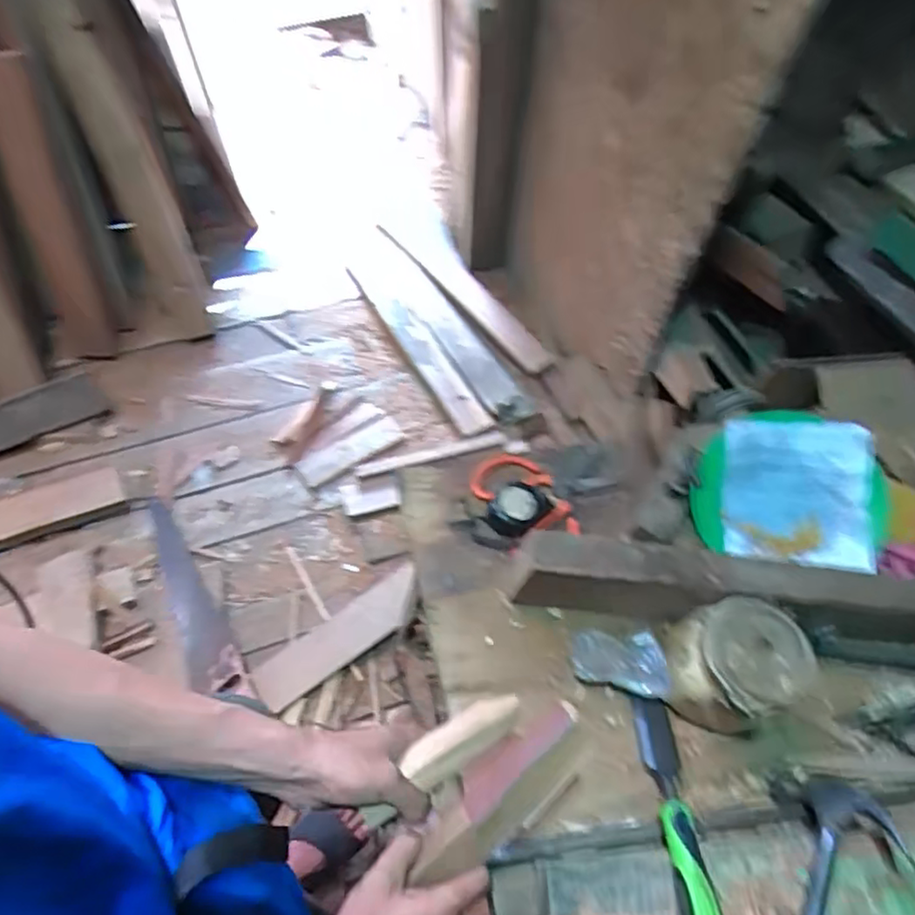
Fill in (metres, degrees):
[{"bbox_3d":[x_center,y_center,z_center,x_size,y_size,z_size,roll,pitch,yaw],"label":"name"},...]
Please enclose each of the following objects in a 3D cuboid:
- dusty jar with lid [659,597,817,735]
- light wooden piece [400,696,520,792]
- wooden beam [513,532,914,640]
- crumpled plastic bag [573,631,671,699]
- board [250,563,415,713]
[{"bbox_3d":[0.268,0.207,0.648,0.105,0.117,0.102,2,59,-3],"label":"dusty jar with lid"},{"bbox_3d":[0.007,0.223,0.516,0.098,0.014,0.035,-28,65,-18],"label":"light wooden piece"},{"bbox_3d":[0.451,0.159,0.703,0.775,0.112,0.053,5,58,-1],"label":"wooden beam"},{"bbox_3d":[0.169,0.215,0.686,0.095,0.037,0.063,5,58,-1],"label":"crumpled plastic bag"},{"bbox_3d":[-0.260,0.406,1.468,0.419,0.023,0.115,-36,67,-8],"label":"board"}]

